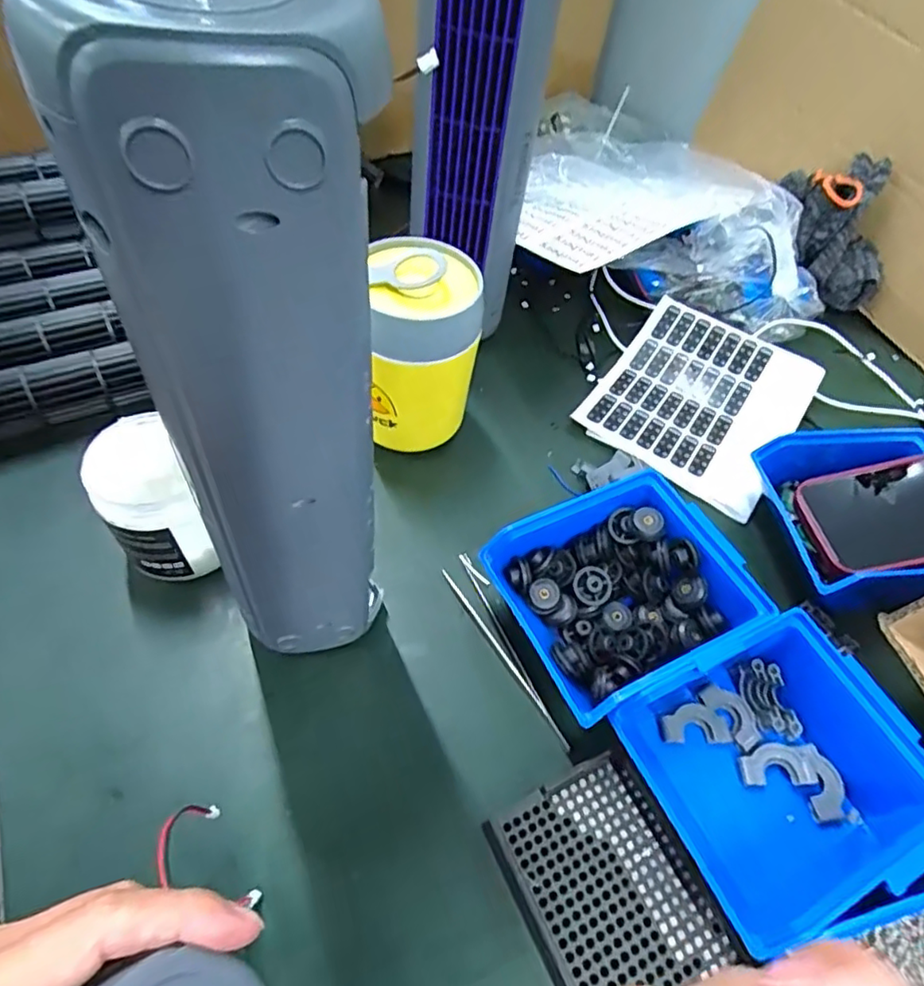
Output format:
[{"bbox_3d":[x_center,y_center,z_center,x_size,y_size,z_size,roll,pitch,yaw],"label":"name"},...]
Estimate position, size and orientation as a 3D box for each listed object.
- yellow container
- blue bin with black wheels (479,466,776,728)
[{"bbox_3d":[-0.028,-0.096,0.436,0.078,0.138,0.087,5,53,-1],"label":"yellow container"},{"bbox_3d":[0.098,0.061,0.372,0.140,0.058,0.116,-21,58,-19],"label":"blue bin with black wheels"}]

